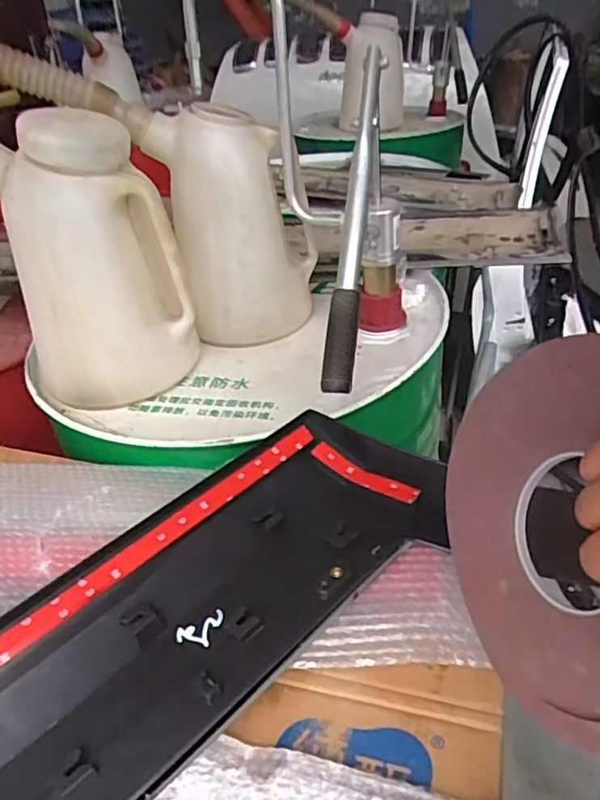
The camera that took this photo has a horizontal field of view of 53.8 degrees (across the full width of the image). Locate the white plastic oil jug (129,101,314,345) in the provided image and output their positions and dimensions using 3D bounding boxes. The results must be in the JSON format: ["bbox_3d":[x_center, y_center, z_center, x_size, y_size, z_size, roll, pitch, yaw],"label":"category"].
[{"bbox_3d":[-0.069,-0.209,0.740,0.186,0.275,0.128,-15,34,-17],"label":"white plastic oil jug"}]

